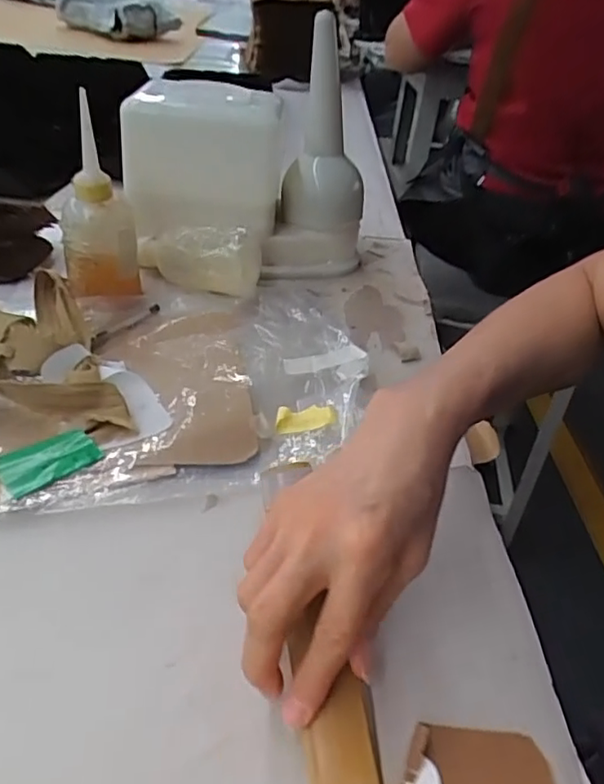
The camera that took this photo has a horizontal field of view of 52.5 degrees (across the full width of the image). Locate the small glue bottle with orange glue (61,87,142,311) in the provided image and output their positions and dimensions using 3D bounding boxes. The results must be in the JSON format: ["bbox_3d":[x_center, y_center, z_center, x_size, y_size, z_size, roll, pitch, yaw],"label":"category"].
[{"bbox_3d":[-0.171,-0.148,0.515,0.063,0.151,0.053,-7,40,-16],"label":"small glue bottle with orange glue"}]

